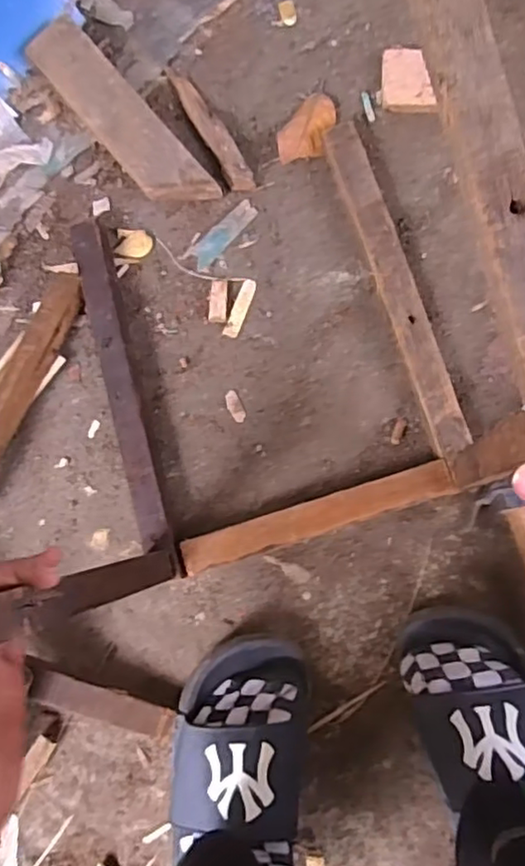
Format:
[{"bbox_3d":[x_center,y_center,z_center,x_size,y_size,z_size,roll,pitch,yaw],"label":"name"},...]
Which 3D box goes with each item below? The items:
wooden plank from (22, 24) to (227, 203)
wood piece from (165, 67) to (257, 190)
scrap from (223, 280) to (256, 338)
[{"bbox_3d":[-0.138,-0.307,0.611,0.059,0.048,0.235,-43,81,0],"label":"wooden plank"},{"bbox_3d":[-0.055,-0.303,0.617,0.021,0.018,0.154,-32,81,1],"label":"wood piece"},{"bbox_3d":[-0.022,-0.122,0.605,0.014,0.004,0.059,21,86,8],"label":"scrap"}]

